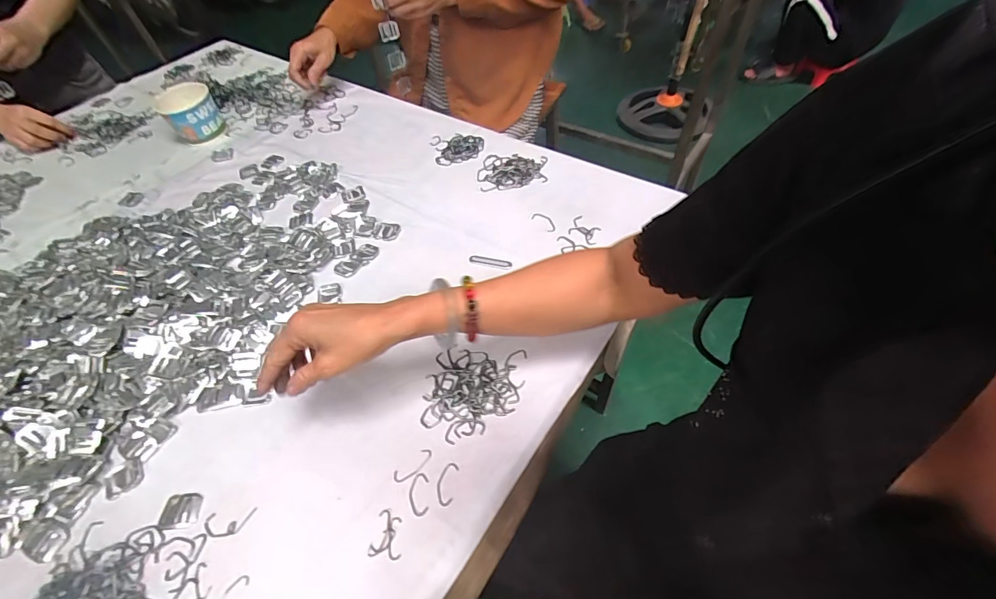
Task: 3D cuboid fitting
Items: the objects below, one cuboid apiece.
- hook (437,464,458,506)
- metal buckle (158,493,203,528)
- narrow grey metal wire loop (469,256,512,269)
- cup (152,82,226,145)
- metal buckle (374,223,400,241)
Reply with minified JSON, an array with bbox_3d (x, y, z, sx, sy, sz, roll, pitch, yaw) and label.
[{"bbox_3d":[-0.049,0.174,0.403,0.017,0.004,0.039,4,54,8],"label":"hook"},{"bbox_3d":[-0.303,0.200,0.407,0.036,0.004,0.029,-6,53,1],"label":"metal buckle"},{"bbox_3d":[-0.010,-0.050,0.569,0.056,0.005,0.012,8,55,12],"label":"narrow grey metal wire loop"},{"bbox_3d":[-0.568,-0.346,0.792,0.088,0.079,0.097,-37,58,-20],"label":"cup"},{"bbox_3d":[-0.161,-0.099,0.617,0.037,0.004,0.033,2,54,7],"label":"metal buckle"}]

